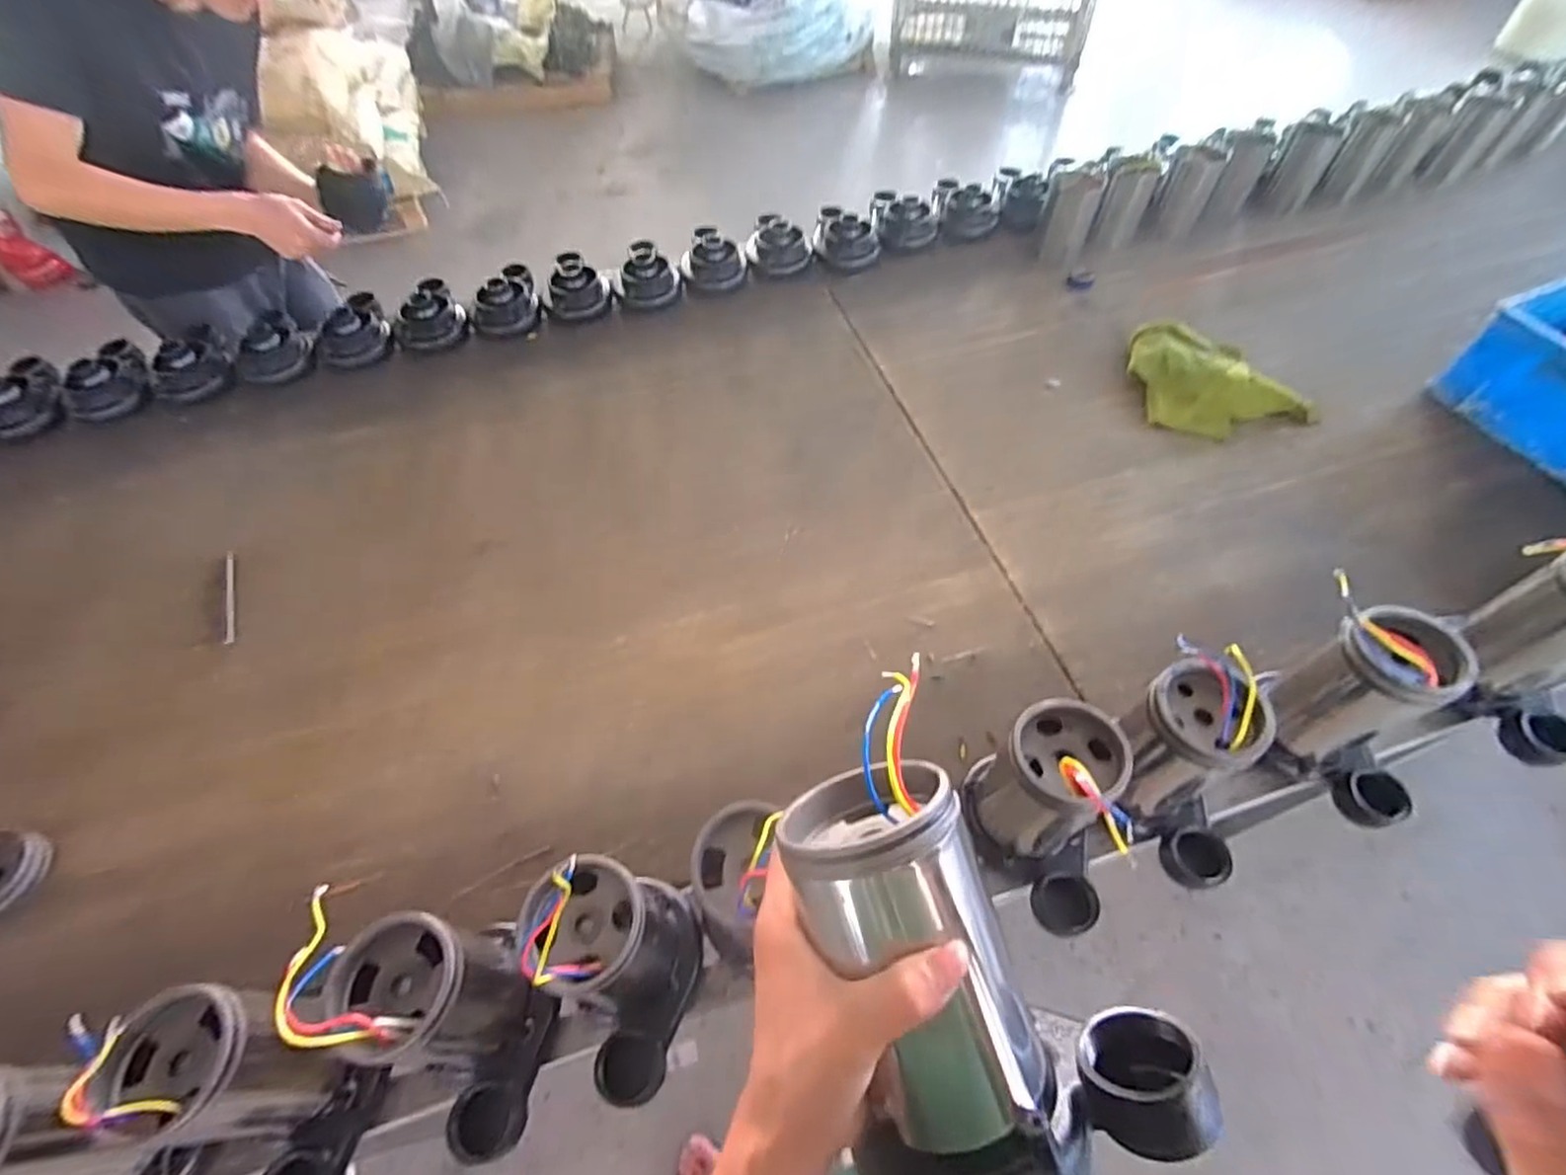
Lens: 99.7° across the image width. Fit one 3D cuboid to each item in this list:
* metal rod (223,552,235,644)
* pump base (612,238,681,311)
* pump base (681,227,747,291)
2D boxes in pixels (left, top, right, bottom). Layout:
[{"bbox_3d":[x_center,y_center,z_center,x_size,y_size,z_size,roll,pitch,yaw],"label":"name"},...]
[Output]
[{"bbox_3d":[-0.714,0.011,0.851,0.011,0.006,0.164,-24,57,-14],"label":"metal rod"},{"bbox_3d":[-0.247,-0.556,1.187,0.120,0.077,0.107,-10,57,-5],"label":"pump base"},{"bbox_3d":[-0.129,-0.597,1.209,0.116,0.068,0.122,-6,56,-2],"label":"pump base"}]

